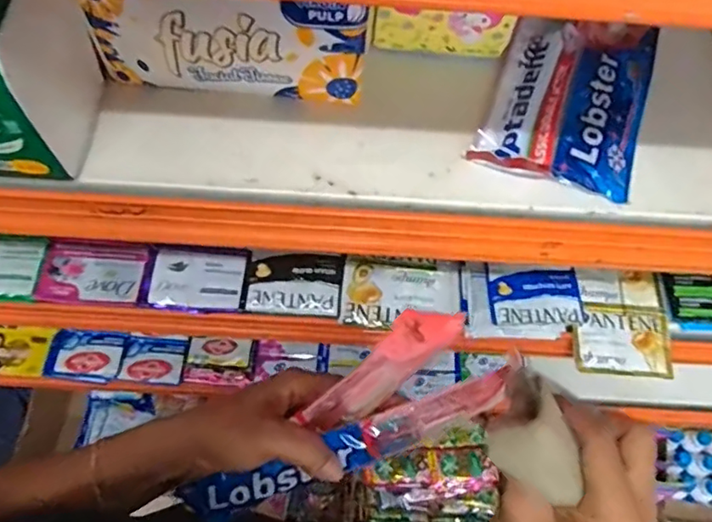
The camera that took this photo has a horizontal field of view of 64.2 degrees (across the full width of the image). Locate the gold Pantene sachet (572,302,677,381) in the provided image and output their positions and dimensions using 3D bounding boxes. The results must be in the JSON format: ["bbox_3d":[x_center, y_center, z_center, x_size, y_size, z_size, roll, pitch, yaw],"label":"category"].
[{"bbox_3d":[0.257,0.077,0.544,0.096,0.015,0.067,5,65,0],"label":"gold Pantene sachet"}]

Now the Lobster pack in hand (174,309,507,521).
[{"bbox_3d":[-0.013,0.109,0.337,0.206,0.084,0.054,-38,69,12],"label":"Lobster pack in hand"}]

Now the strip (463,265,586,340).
[{"bbox_3d":[0.161,0.038,0.548,0.113,0.013,0.070,0,65,-3],"label":"strip"}]

